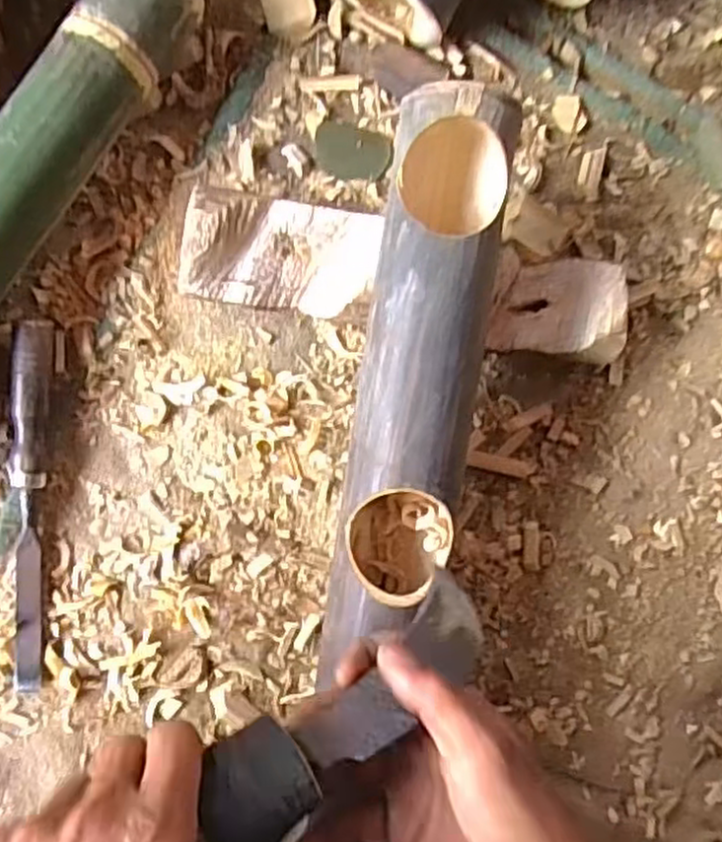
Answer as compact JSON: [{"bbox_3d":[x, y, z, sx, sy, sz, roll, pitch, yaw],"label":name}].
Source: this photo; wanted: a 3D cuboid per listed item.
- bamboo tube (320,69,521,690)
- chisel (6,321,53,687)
[{"bbox_3d":[0.035,-0.031,0.454,0.067,0.074,0.315,9,94,-7],"label":"bamboo tube"},{"bbox_3d":[-0.221,0.058,0.486,0.023,0.025,0.243,3,89,-8],"label":"chisel"}]

